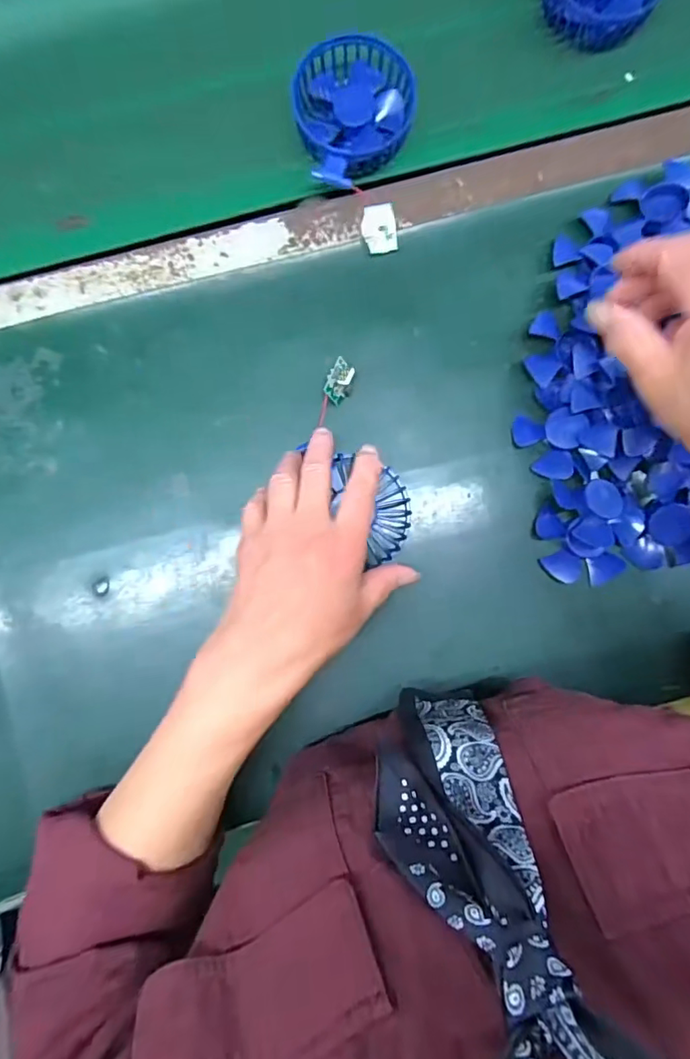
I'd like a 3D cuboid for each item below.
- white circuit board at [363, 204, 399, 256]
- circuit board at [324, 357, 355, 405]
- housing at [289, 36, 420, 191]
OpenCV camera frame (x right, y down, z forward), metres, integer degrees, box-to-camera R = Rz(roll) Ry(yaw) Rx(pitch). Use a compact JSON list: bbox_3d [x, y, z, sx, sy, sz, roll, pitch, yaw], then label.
[{"bbox_3d":[0.026,-0.223,0.389,0.026,0.004,0.032,-13,116,-5],"label":"white circuit board"},{"bbox_3d":[-0.004,-0.109,0.384,0.017,0.021,0.030,23,87,1],"label":"circuit board"},{"bbox_3d":[0.009,-0.311,0.391,0.090,0.022,0.101,-18,87,-1],"label":"housing"}]

